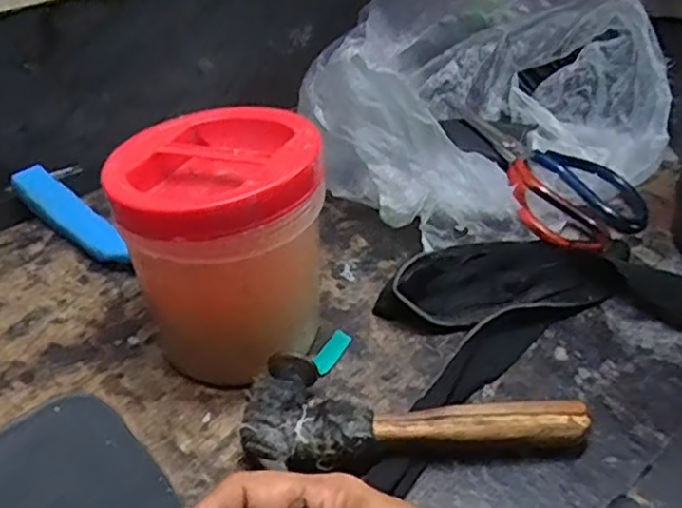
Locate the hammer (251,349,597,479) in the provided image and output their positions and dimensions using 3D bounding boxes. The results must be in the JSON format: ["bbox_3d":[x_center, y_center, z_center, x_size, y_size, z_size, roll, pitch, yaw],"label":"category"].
[{"bbox_3d":[0.041,0.089,0.405,0.189,0.035,0.070,-6,39,-5],"label":"hammer"}]

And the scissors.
[{"bbox_3d":[0.154,-0.065,0.570,0.189,0.030,0.112,37,53,17],"label":"scissors"}]

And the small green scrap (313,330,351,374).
[{"bbox_3d":[-0.007,0.066,0.462,0.015,0.008,0.035,23,45,27],"label":"small green scrap"}]

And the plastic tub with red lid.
[{"bbox_3d":[-0.069,-0.003,0.427,0.111,0.146,0.114,-7,39,-7],"label":"plastic tub with red lid"}]

